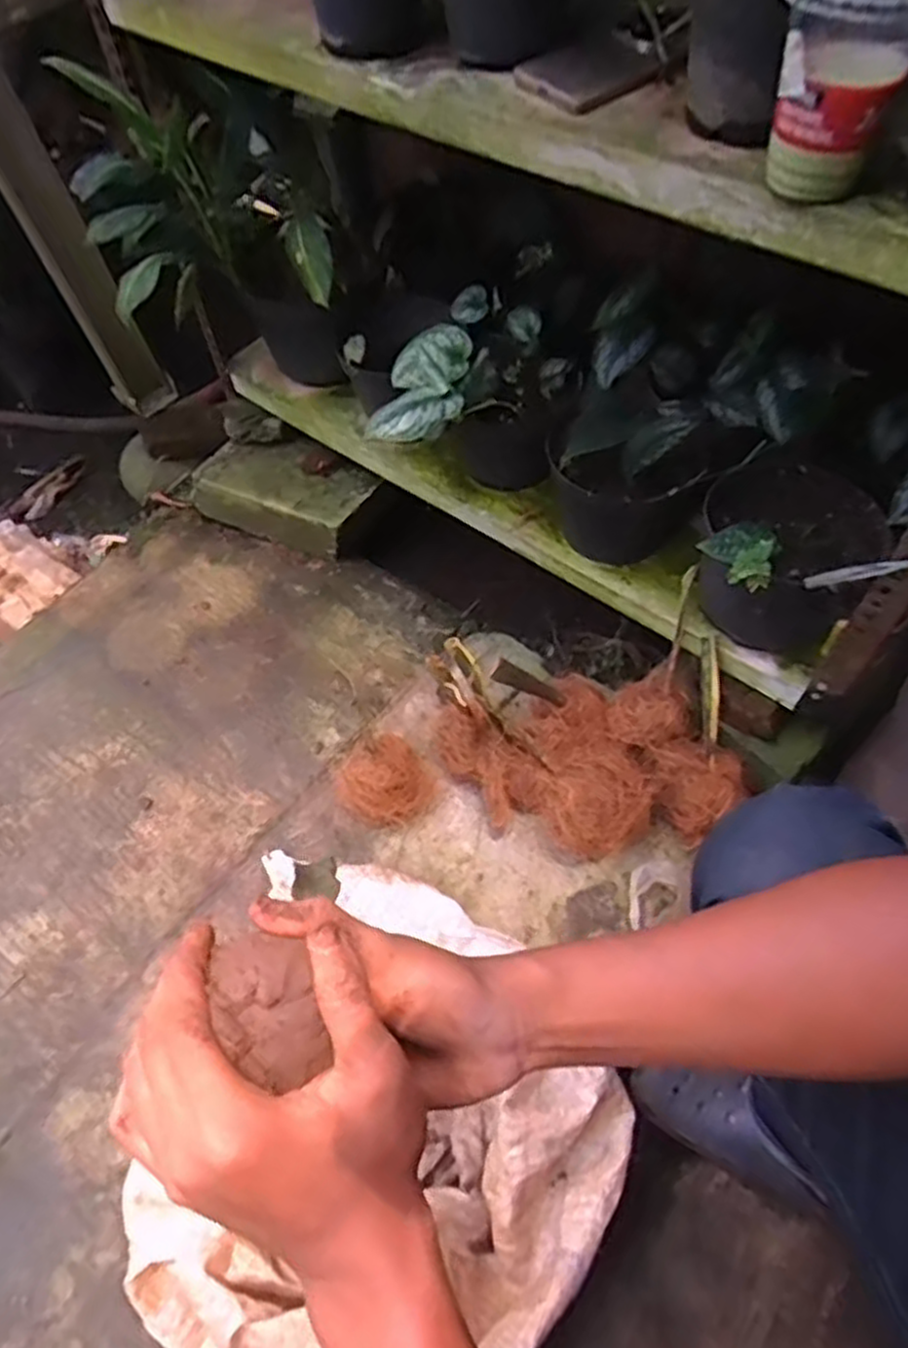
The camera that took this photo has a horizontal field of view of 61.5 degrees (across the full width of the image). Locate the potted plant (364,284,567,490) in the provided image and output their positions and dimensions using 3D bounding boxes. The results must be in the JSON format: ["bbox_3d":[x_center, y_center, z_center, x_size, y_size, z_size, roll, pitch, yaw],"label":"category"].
[{"bbox_3d":[0.034,-0.297,0.886,0.191,0.200,0.257,6,58,9],"label":"potted plant"}]

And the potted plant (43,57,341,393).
[{"bbox_3d":[-0.291,-0.514,0.956,0.268,0.356,0.206,-12,57,-2],"label":"potted plant"}]

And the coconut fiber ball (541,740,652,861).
[{"bbox_3d":[0.164,0.144,0.855,0.098,0.093,0.120,38,68,26],"label":"coconut fiber ball"}]

